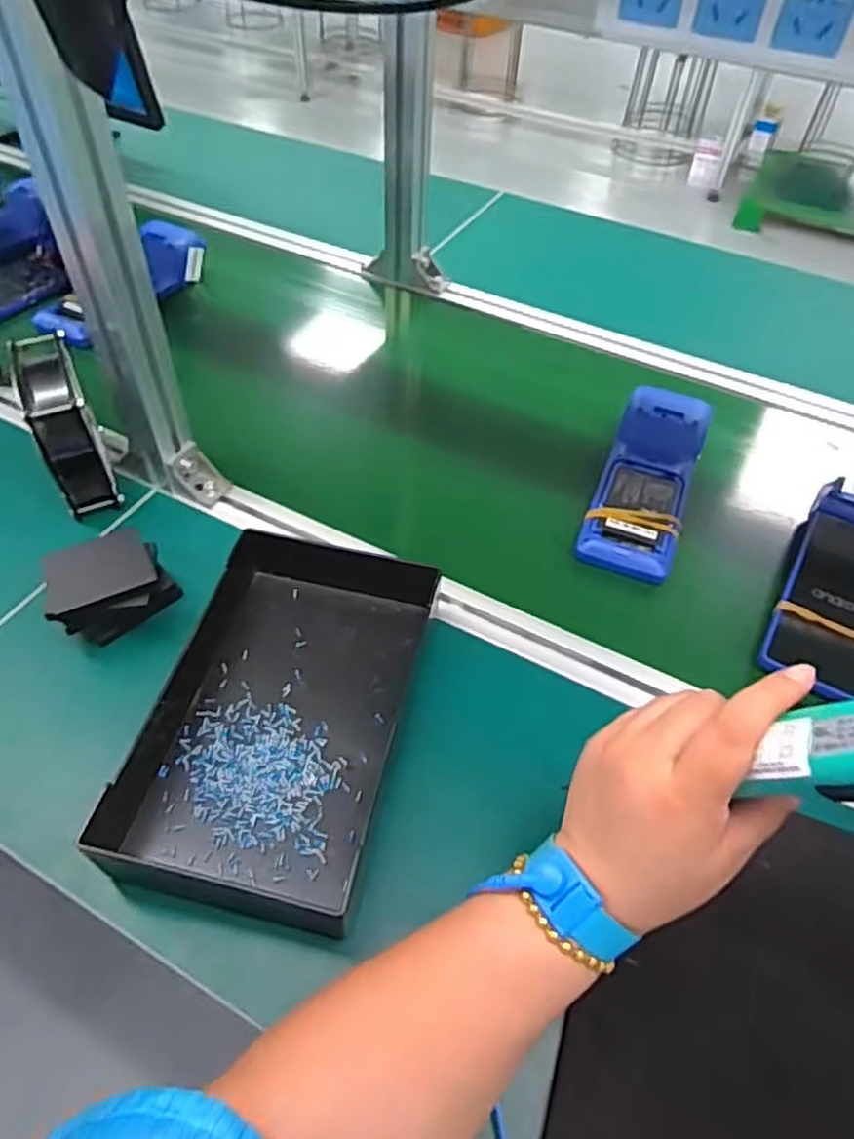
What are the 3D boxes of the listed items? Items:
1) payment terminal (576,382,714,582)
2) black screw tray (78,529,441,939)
[{"bbox_3d":[0.209,-0.086,0.671,0.088,0.048,0.214,19,52,12],"label":"payment terminal"},{"bbox_3d":[-0.098,0.088,0.504,0.172,0.046,0.283,11,51,6],"label":"black screw tray"}]

